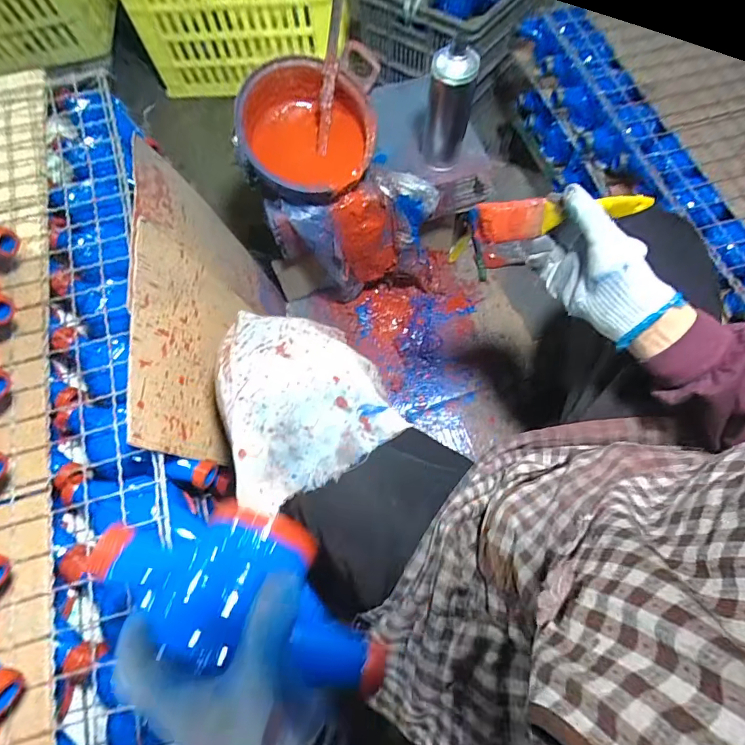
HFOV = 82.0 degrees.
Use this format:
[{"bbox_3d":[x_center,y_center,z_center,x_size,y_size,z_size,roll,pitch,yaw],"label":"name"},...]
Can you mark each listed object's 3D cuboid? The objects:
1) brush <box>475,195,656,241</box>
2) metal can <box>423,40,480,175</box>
[{"bbox_3d":[0.186,-0.155,0.419,0.182,0.034,0.020,-8,69,-5],"label":"brush"},{"bbox_3d":[0.116,-0.408,0.655,0.071,0.169,0.079,10,70,6],"label":"metal can"}]

